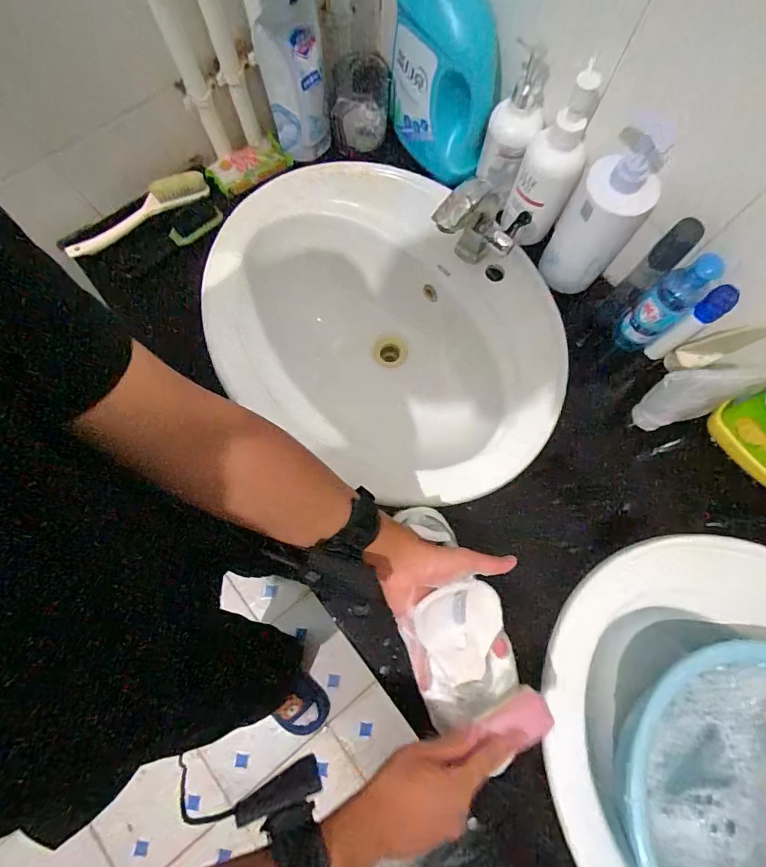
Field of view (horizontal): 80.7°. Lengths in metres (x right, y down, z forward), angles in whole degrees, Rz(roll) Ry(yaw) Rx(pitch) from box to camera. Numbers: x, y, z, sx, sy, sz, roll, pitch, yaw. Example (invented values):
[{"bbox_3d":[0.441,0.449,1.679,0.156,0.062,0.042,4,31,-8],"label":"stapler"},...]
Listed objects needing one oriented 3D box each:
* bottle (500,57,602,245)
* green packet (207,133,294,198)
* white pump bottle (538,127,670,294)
[{"bbox_3d":[0.208,-0.331,0.567,0.072,0.212,0.051,25,77,6],"label":"bottle"},{"bbox_3d":[-0.205,-0.406,0.688,0.117,0.021,0.072,-29,78,-7],"label":"green packet"},{"bbox_3d":[0.265,-0.263,0.561,0.084,0.181,0.072,35,78,8],"label":"white pump bottle"}]

